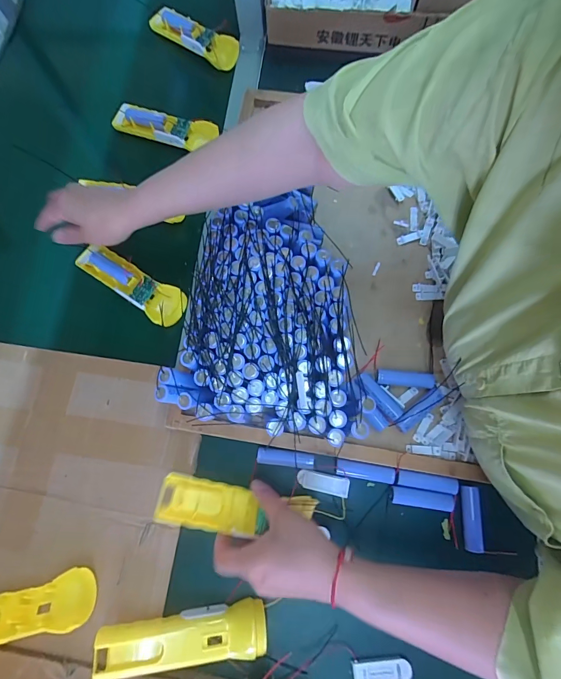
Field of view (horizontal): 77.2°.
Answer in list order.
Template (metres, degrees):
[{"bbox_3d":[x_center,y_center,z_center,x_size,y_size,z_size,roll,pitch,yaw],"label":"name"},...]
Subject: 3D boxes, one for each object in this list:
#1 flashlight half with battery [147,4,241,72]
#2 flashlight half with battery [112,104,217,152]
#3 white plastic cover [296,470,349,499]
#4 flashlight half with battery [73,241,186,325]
[{"bbox_3d":[-0.138,-0.478,0.553,0.154,0.029,0.043,33,80,9],"label":"flashlight half with battery"},{"bbox_3d":[-0.172,-0.310,0.517,0.156,0.029,0.041,18,78,6],"label":"flashlight half with battery"},{"bbox_3d":[0.049,0.163,0.400,0.059,0.004,0.022,11,91,5],"label":"white plastic cover"},{"bbox_3d":[-0.196,-0.074,0.461,0.160,0.021,0.049,30,75,10],"label":"flashlight half with battery"}]

